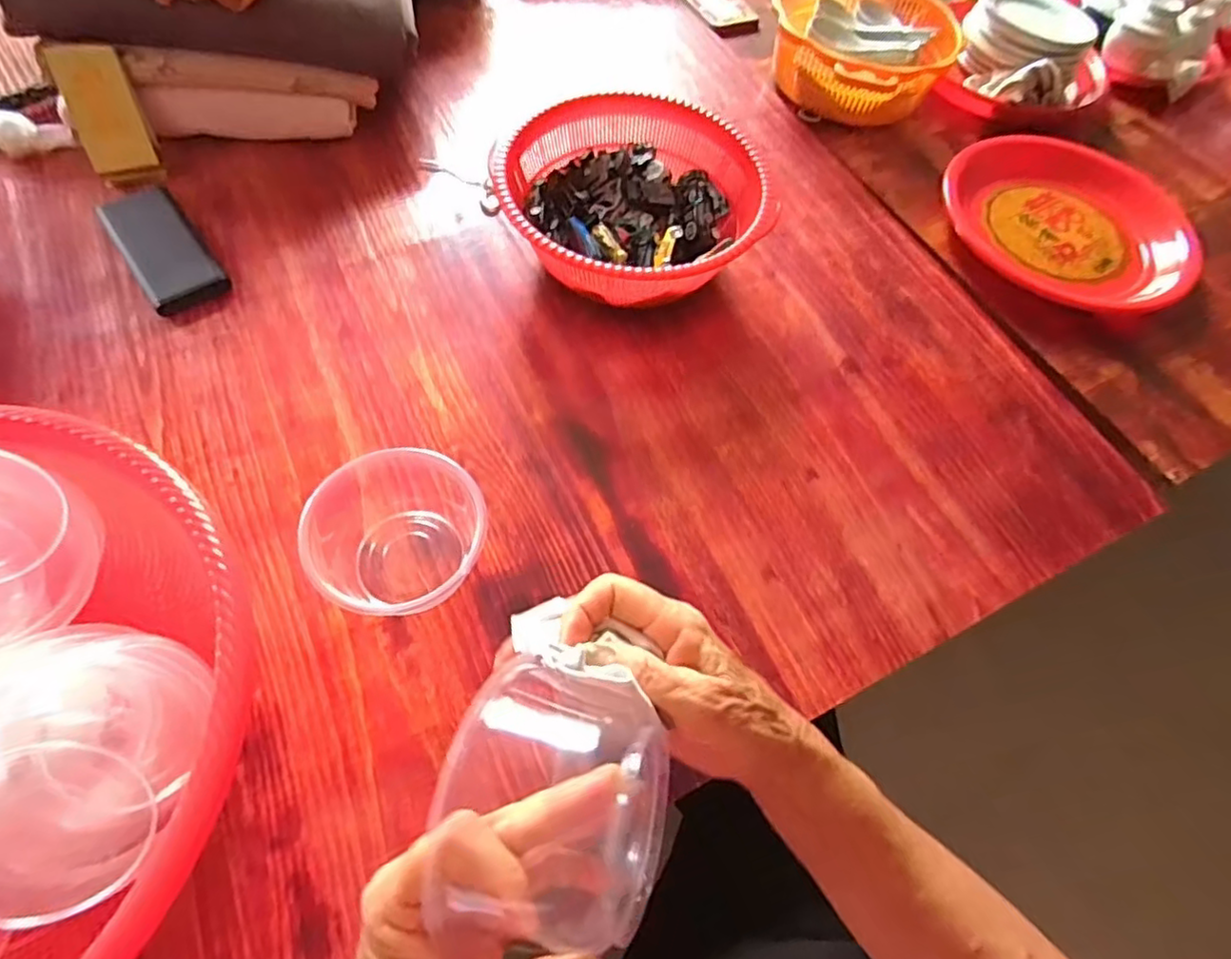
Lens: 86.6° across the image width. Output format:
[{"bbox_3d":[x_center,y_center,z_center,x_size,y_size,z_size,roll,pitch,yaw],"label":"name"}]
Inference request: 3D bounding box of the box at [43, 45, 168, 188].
[{"bbox_3d":[-0.471,-0.336,0.607,0.057,0.111,0.016,-16,28,-16],"label":"box"}]

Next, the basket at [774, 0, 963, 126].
[{"bbox_3d":[0.289,-0.515,0.778,0.201,0.078,0.249,39,65,16],"label":"basket"}]

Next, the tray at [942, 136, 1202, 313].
[{"bbox_3d":[0.465,-0.265,0.676,0.244,0.037,0.212,25,62,9],"label":"tray"}]

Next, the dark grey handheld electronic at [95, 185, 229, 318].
[{"bbox_3d":[-0.400,-0.205,0.580,0.063,0.022,0.137,-33,68,-21],"label":"dark grey handheld electronic"}]

